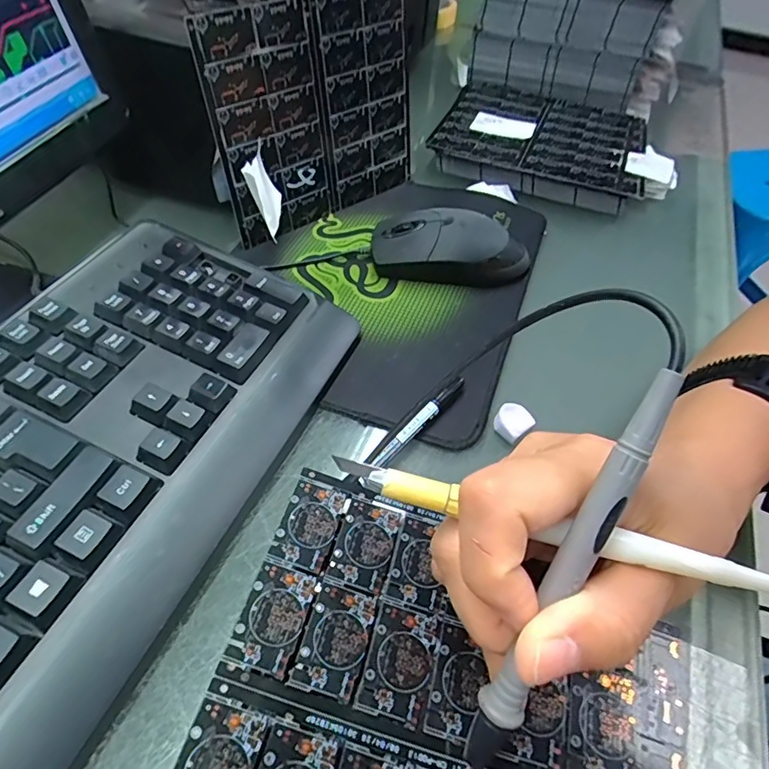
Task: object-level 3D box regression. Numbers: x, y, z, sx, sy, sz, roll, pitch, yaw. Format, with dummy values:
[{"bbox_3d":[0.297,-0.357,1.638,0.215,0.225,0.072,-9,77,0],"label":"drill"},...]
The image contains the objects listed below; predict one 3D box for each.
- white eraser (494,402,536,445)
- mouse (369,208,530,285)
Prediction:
[{"bbox_3d":[0.073,0.021,0.300,0.018,0.011,0.020,-30,59,-26],"label":"white eraser"},{"bbox_3d":[0.049,-0.100,0.380,0.114,0.037,0.055,10,51,4],"label":"mouse"}]

